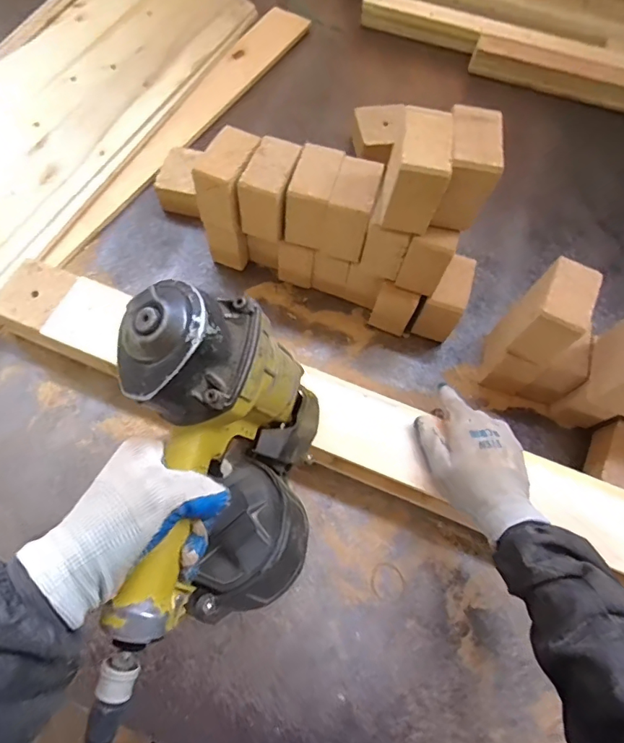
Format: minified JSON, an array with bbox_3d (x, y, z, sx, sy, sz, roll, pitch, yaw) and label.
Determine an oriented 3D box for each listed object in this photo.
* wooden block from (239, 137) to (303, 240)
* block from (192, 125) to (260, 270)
[{"bbox_3d":[-0.054,-0.232,0.604,0.059,0.089,0.082,16,66,4],"label":"wooden block"},{"bbox_3d":[-0.109,-0.227,0.649,0.060,0.183,0.088,19,69,6],"label":"block"}]

